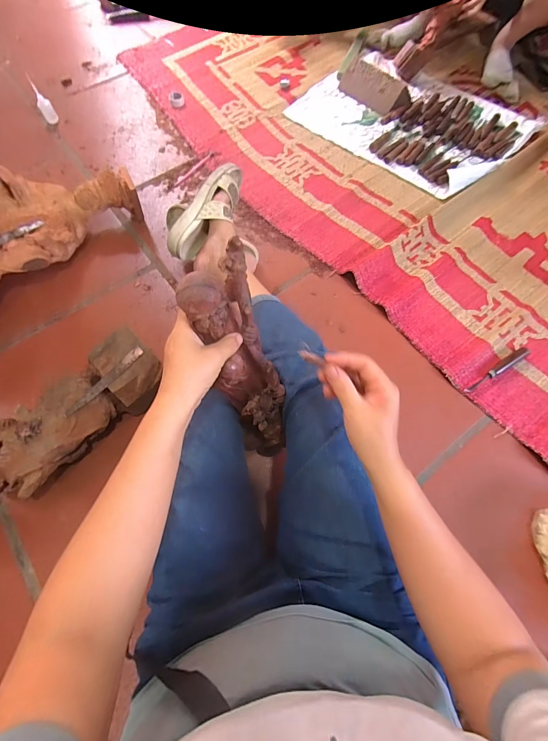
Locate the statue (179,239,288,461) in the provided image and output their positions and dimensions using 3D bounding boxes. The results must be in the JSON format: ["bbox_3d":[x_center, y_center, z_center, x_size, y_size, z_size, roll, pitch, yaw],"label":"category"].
[{"bbox_3d":[-0.033,0.020,0.449,0.076,0.398,0.055,-23,48,-9],"label":"statue"}]

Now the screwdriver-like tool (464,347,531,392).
[{"bbox_3d":[0.481,-0.001,0.711,0.177,0.021,0.022,-30,72,-11],"label":"screwdriver-like tool"}]

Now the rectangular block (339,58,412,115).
[{"bbox_3d":[0.316,-0.900,1.044,0.233,0.057,0.118,42,74,14],"label":"rectangular block"}]

